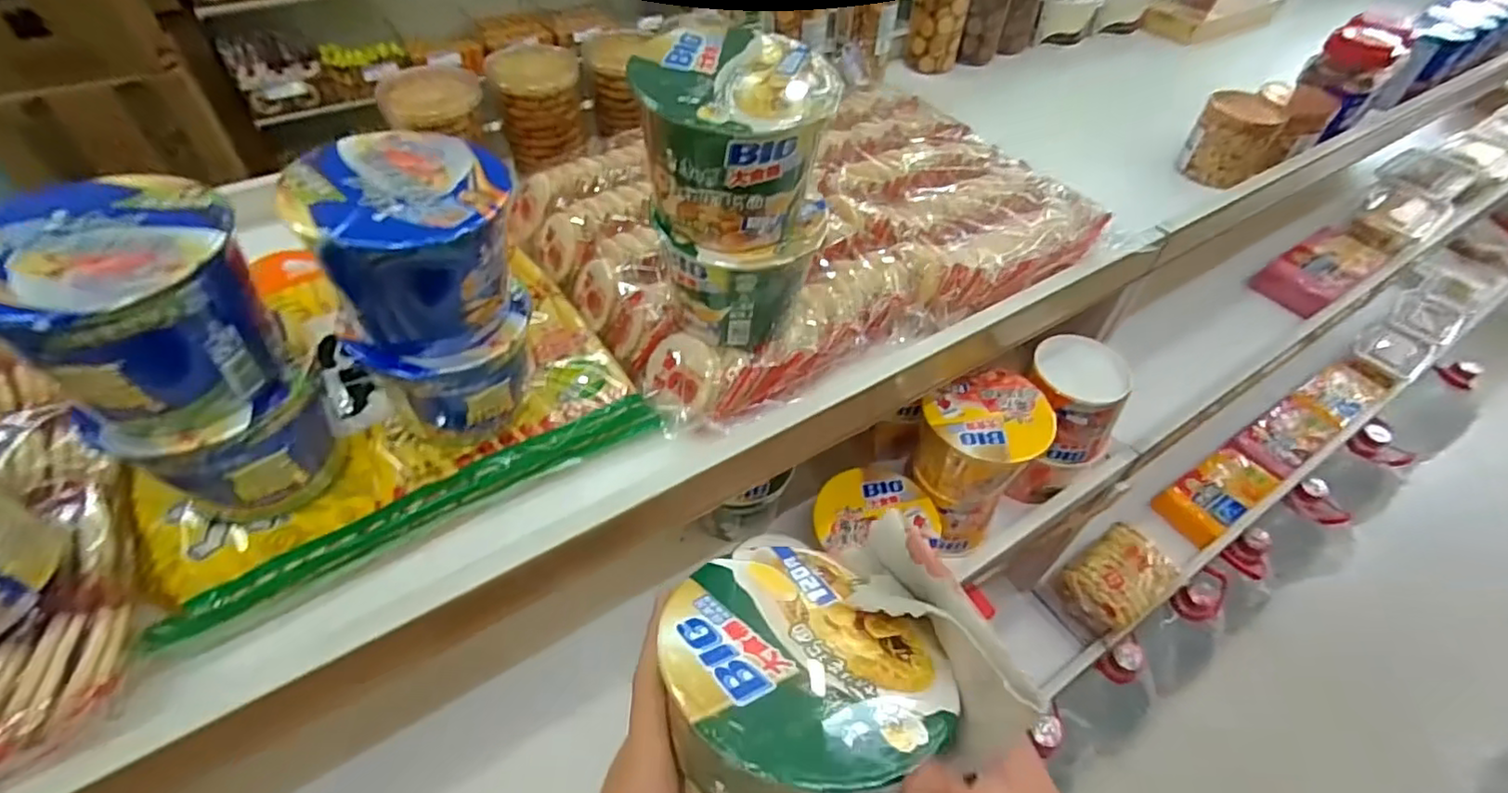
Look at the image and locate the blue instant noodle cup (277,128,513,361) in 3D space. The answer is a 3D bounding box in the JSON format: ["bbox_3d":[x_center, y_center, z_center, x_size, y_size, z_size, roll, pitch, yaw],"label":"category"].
[{"bbox_3d":[-0.227,-0.102,0.442,0.123,0.112,0.132,1,48,-2],"label":"blue instant noodle cup"}]

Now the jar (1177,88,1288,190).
[{"bbox_3d":[0.676,-0.366,0.903,0.101,0.098,0.091,-22,53,-21],"label":"jar"}]

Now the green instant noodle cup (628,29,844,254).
[{"bbox_3d":[-0.007,-0.188,0.484,0.122,0.113,0.137,12,49,8],"label":"green instant noodle cup"}]

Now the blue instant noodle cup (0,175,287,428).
[{"bbox_3d":[-0.359,-0.048,0.383,0.116,0.114,0.118,1,48,-2],"label":"blue instant noodle cup"}]

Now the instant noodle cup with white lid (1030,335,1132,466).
[{"bbox_3d":[0.405,0.000,0.813,0.118,0.109,0.133,26,52,19],"label":"instant noodle cup with white lid"}]

